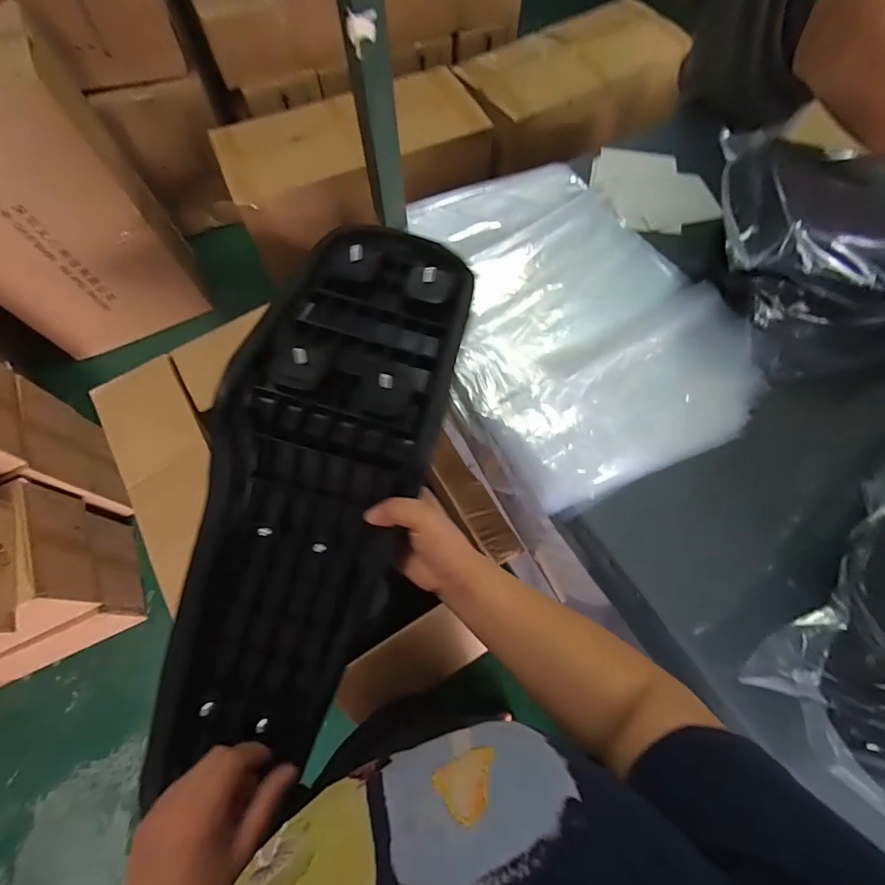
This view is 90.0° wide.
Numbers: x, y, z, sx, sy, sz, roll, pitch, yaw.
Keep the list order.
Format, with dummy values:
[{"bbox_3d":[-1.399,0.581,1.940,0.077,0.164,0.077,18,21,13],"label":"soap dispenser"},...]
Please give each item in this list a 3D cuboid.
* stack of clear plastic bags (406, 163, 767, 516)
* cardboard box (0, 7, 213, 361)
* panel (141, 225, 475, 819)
[{"bbox_3d":[0.209,-0.218,0.711,0.434,0.062,0.567,-21,68,-8],"label":"stack of clear plastic bags"},{"bbox_3d":[-1.105,-0.638,1.243,0.534,0.764,0.316,-31,70,-12],"label":"cardboard box"},{"bbox_3d":[-0.115,0.034,0.412,0.180,0.094,0.550,17,83,8],"label":"panel"}]

